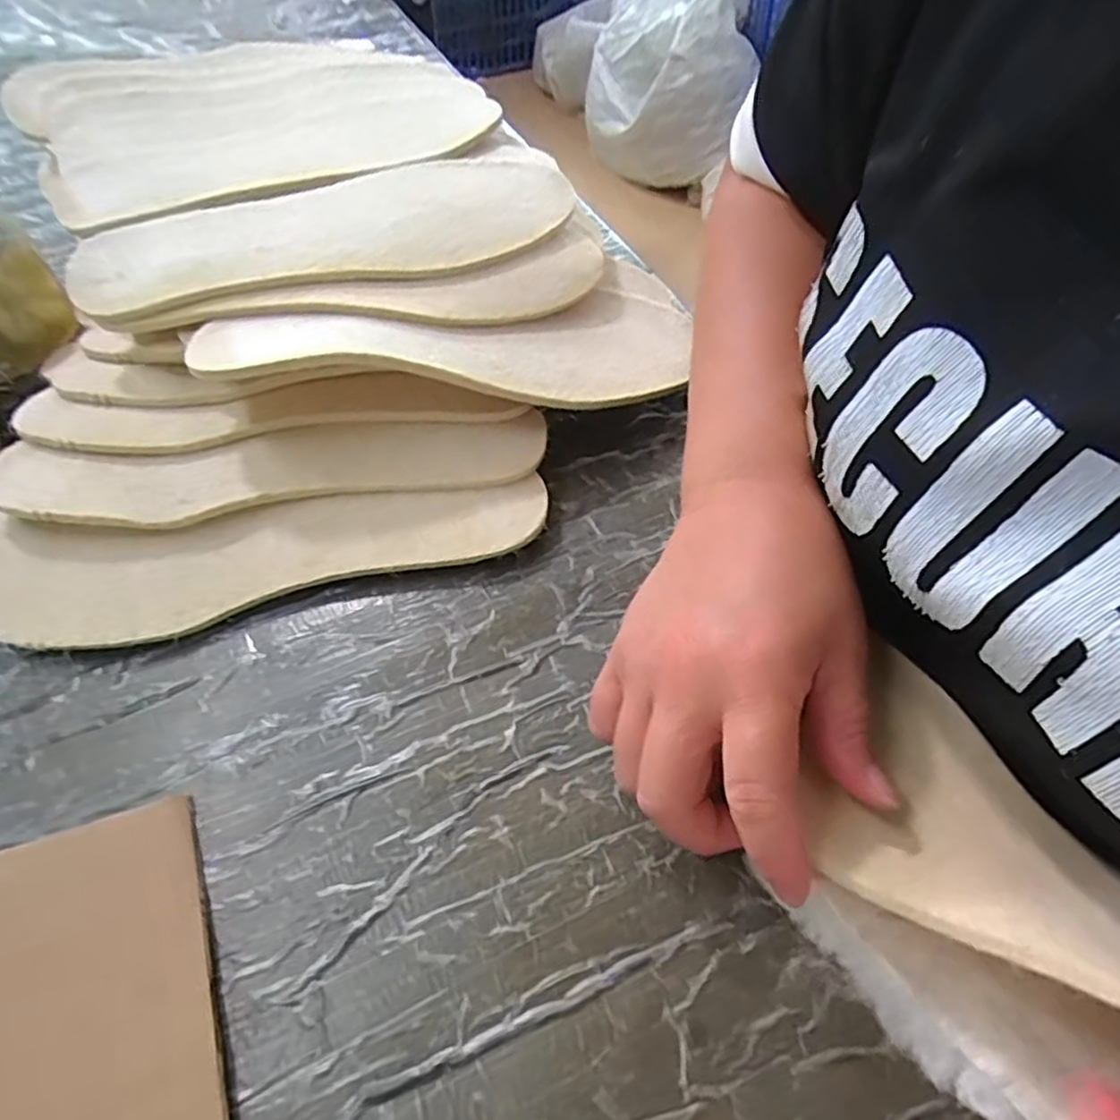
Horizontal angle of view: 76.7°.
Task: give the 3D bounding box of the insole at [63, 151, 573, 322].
[{"bbox_3d":[-0.124,-0.182,0.390,0.264,0.013,0.102,-23,61,-15],"label":"insole"}]

